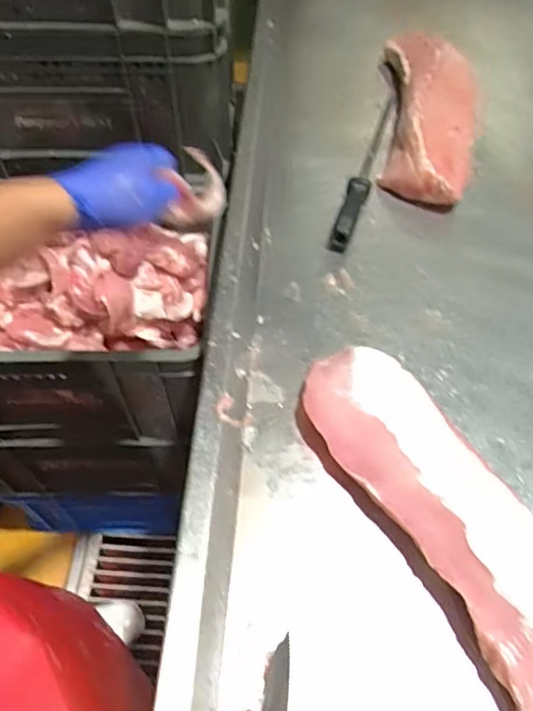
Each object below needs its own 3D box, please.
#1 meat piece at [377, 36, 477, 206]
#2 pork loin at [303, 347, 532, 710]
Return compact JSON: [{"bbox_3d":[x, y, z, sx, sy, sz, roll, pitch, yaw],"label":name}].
[{"bbox_3d":[0.266,-0.403,0.904,0.148,0.079,0.422,9,53,4],"label":"meat piece"},{"bbox_3d":[0.183,0.186,0.480,0.127,0.058,0.493,-20,57,-15],"label":"pork loin"}]

